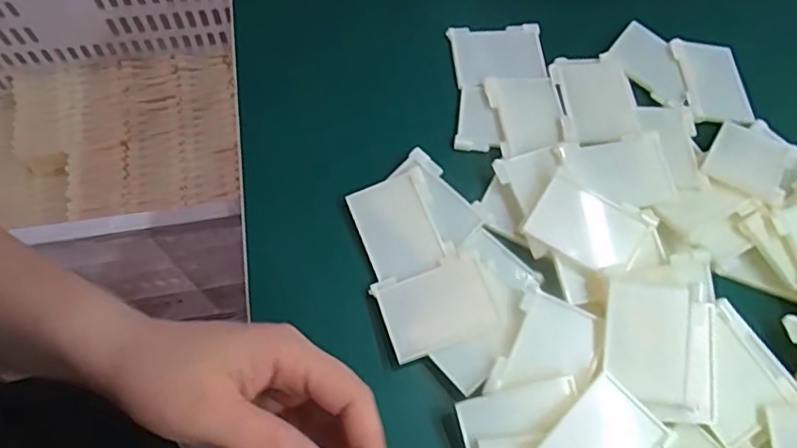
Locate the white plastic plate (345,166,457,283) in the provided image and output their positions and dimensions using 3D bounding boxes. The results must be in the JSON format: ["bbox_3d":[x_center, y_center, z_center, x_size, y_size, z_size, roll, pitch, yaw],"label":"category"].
[{"bbox_3d":[0.001,0.002,0.358,0.049,0.006,0.062,-18,70,-11],"label":"white plastic plate"}]

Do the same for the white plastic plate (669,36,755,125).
[{"bbox_3d":[0.225,-0.102,0.424,0.047,0.006,0.068,-2,68,-5],"label":"white plastic plate"}]

